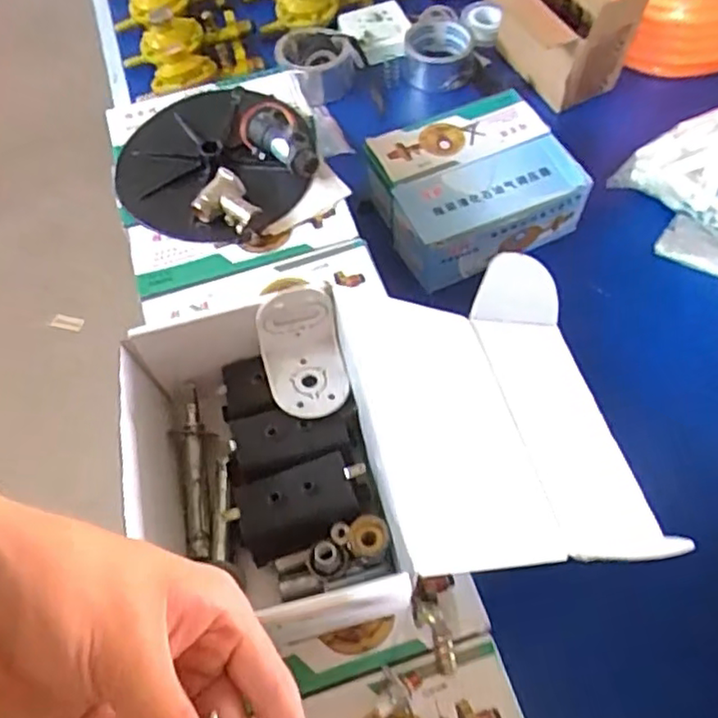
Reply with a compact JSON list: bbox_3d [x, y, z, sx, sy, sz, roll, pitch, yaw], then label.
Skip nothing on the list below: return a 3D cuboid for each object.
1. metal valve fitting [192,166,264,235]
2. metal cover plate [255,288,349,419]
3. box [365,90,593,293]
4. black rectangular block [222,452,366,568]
[{"bbox_3d":[-0.104,-0.125,0.520,0.043,0.022,0.040,32,67,19],"label":"metal valve fitting"},{"bbox_3d":[-0.035,0.000,0.389,0.050,0.050,0.060,-12,60,-3],"label":"metal cover plate"},{"bbox_3d":[0.116,-0.175,0.682,0.202,0.079,0.173,-26,62,-11],"label":"box"},{"bbox_3d":[-0.034,0.086,0.380,0.076,0.032,0.040,-18,61,-7],"label":"black rectangular block"}]

